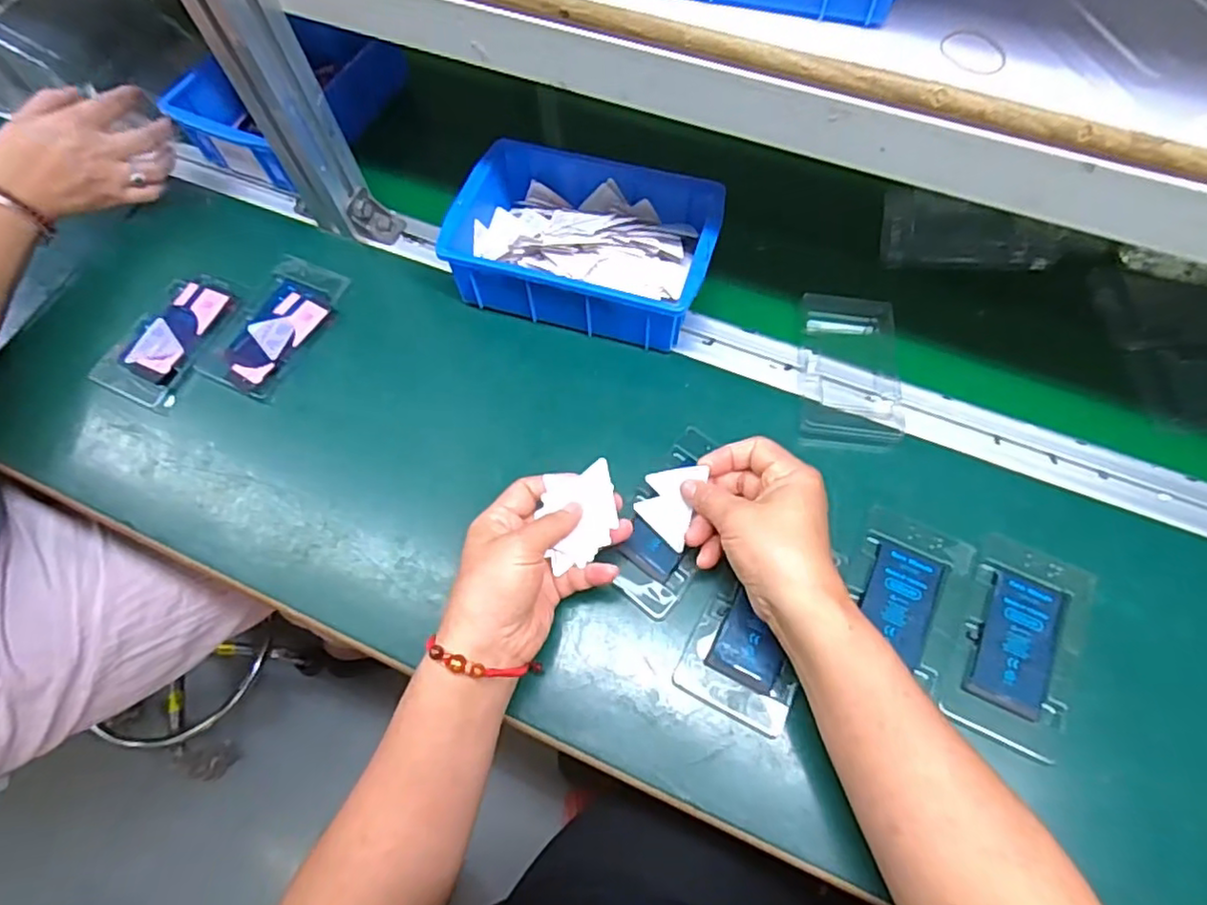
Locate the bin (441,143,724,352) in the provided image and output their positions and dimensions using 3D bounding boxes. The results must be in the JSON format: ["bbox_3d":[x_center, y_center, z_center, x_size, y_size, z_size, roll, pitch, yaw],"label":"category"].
[{"bbox_3d":[-0.011,-0.174,0.535,0.202,0.066,0.150,18,69,10],"label":"bin"}]

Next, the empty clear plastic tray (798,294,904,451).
[{"bbox_3d":[0.191,-0.063,0.506,0.074,0.012,0.132,5,67,5],"label":"empty clear plastic tray"}]

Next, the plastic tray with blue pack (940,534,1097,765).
[{"bbox_3d":[0.268,0.121,0.419,0.070,0.004,0.129,24,70,12],"label":"plastic tray with blue pack"}]

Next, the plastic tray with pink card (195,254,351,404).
[{"bbox_3d":[-0.273,-0.108,0.547,0.074,0.009,0.132,22,69,11],"label":"plastic tray with pink card"}]

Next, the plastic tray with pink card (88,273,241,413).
[{"bbox_3d":[-0.361,-0.097,0.544,0.069,0.011,0.121,20,69,11],"label":"plastic tray with pink card"}]

